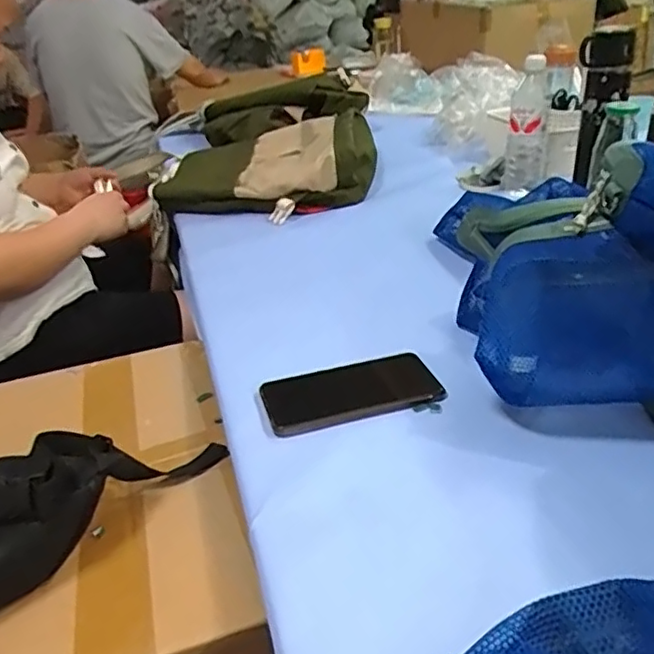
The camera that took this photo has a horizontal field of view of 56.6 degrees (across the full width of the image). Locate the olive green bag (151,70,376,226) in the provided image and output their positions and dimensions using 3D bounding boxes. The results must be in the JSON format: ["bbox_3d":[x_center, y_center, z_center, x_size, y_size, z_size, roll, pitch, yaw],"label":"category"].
[{"bbox_3d":[-0.128,-0.385,1.246,0.419,0.124,0.575,-3,30,1],"label":"olive green bag"}]

